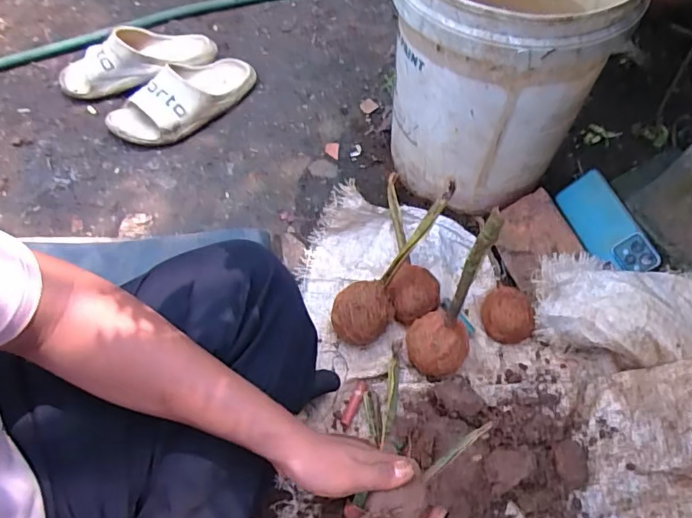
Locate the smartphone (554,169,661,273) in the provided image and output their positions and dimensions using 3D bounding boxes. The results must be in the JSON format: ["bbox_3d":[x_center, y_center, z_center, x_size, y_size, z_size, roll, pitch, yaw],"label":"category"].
[{"bbox_3d":[0.376,-0.049,0.761,0.075,0.014,0.167,-36,58,28],"label":"smartphone"}]

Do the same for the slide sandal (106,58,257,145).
[{"bbox_3d":[-0.290,-0.296,0.950,0.121,0.088,0.278,40,66,19],"label":"slide sandal"}]

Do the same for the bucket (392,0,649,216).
[{"bbox_3d":[0.209,-0.296,0.769,0.284,0.332,0.302,20,62,9],"label":"bucket"}]

